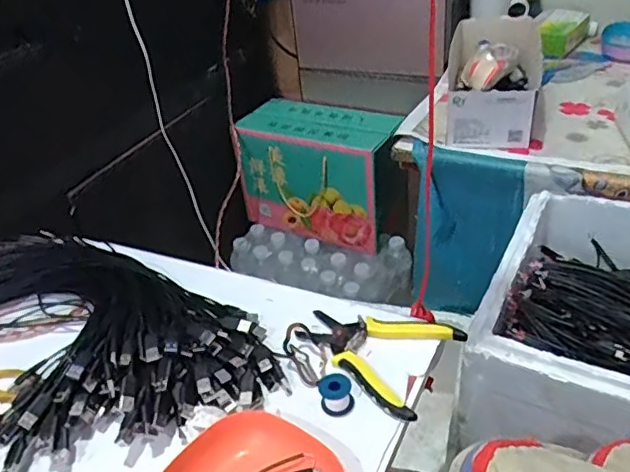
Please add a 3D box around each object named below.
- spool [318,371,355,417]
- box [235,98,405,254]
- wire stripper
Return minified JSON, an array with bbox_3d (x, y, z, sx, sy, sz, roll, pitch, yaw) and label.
[{"bbox_3d":[0.019,0.145,0.531,0.031,0.021,0.035,-5,36,2],"label":"spool"},{"bbox_3d":[0.025,-0.144,1.238,0.323,0.235,0.187,15,41,26],"label":"box"},{"bbox_3d":[0.055,0.112,0.581,0.153,0.016,0.117,19,43,30],"label":"wire stripper"}]

